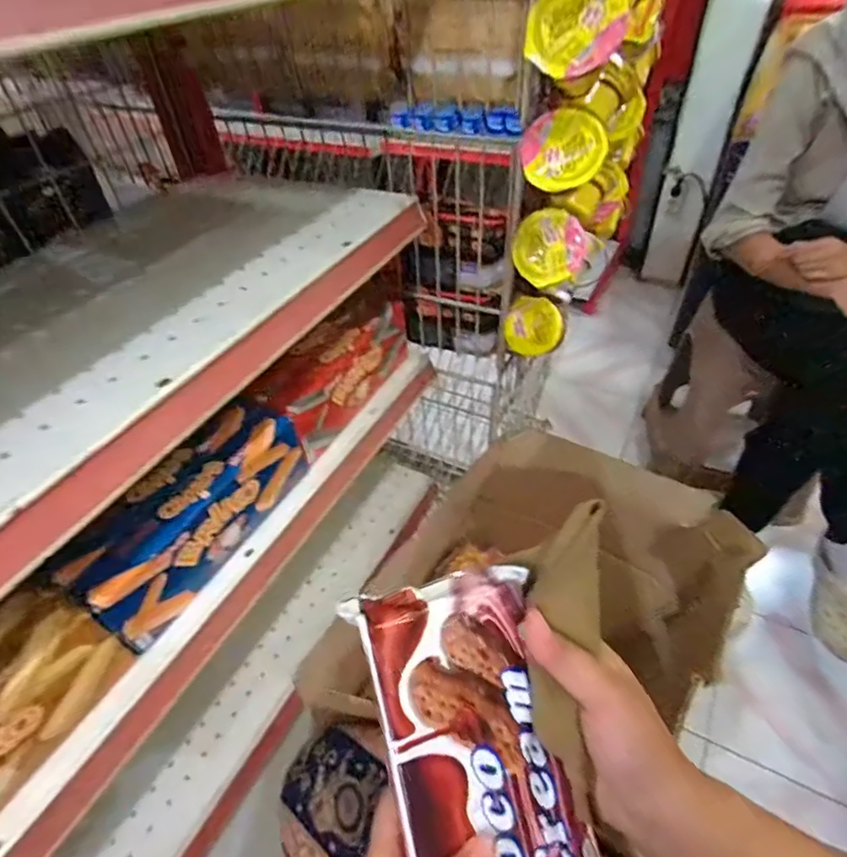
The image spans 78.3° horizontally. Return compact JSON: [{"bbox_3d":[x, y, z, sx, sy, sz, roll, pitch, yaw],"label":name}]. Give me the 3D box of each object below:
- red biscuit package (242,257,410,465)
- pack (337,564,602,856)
[{"bbox_3d":[-0.088,-0.077,0.575,0.058,0.099,0.227,20,49,23],"label":"red biscuit package"},{"bbox_3d":[0.036,0.185,0.273,0.099,0.030,0.209,-15,74,-11],"label":"pack"}]

